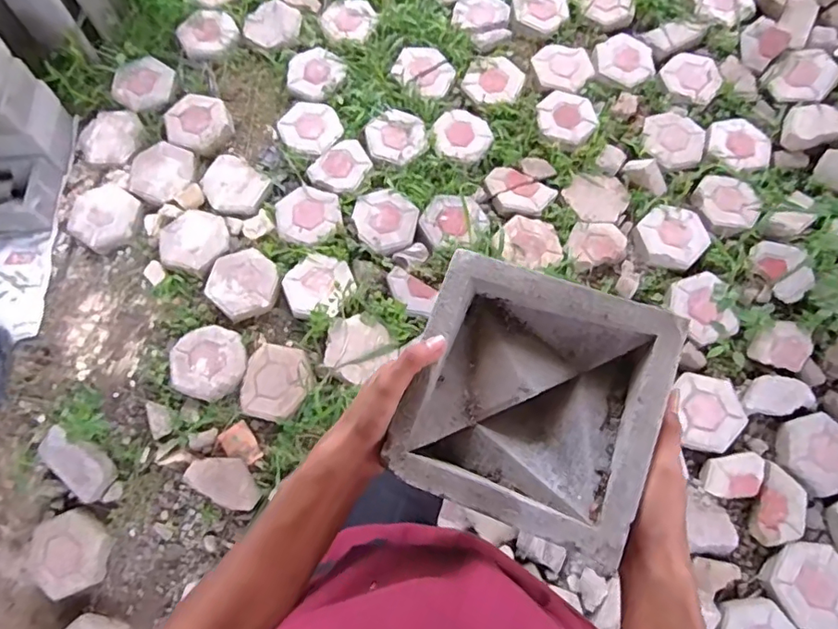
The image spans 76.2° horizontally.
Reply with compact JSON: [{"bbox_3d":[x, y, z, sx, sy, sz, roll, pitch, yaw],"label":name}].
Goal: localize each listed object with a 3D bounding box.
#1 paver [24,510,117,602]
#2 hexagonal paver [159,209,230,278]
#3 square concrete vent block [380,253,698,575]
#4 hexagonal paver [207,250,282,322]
[{"bbox_3d":[-0.911,0.623,1.387,0.228,0.043,0.198,-25,73,-6],"label":"paver"},{"bbox_3d":[-0.676,-0.221,1.605,0.201,0.040,0.204,35,78,11],"label":"hexagonal paver"},{"bbox_3d":[0.091,0.071,0.446,0.191,0.070,0.195,19,75,7],"label":"square concrete vent block"},{"bbox_3d":[-0.510,-0.090,1.555,0.212,0.052,0.201,42,79,12],"label":"hexagonal paver"}]

